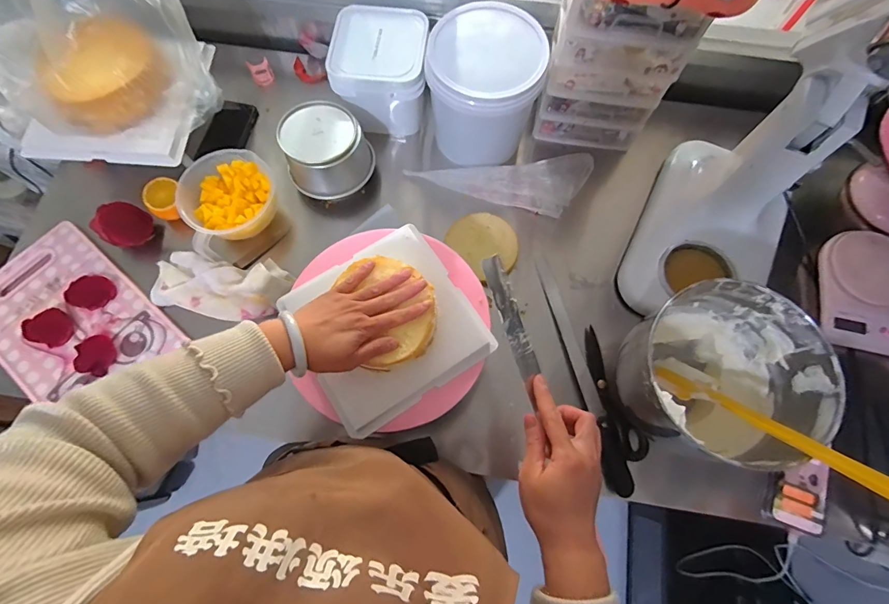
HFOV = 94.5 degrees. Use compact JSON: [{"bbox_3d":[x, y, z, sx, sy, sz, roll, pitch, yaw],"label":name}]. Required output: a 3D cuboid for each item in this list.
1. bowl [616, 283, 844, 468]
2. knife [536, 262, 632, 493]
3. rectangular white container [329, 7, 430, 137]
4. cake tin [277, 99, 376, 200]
[{"bbox_3d":[0.357,0.107,0.573,0.217,0.182,0.208,0,72,-1],"label":"bowl"},{"bbox_3d":[0.224,0.110,0.675,0.039,0.033,0.378,-15,73,-5],"label":"knife"},{"bbox_3d":[-0.118,-0.424,0.789,0.172,0.161,0.179,3,72,1],"label":"rectangular white container"},{"bbox_3d":[-0.213,-0.276,0.732,0.146,0.083,0.150,0,72,-1],"label":"cake tin"}]

